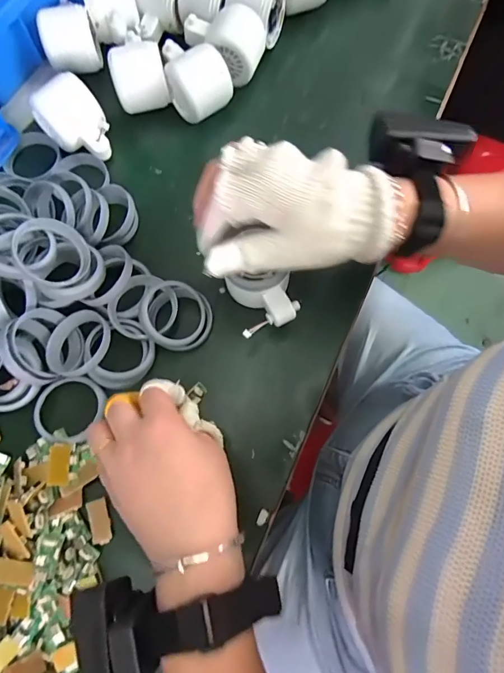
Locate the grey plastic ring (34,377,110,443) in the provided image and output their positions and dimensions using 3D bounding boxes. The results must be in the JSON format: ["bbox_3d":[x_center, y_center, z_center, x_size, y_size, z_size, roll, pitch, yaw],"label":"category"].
[{"bbox_3d":[-0.158,0.061,0.340,0.056,0.013,0.056,0,74,0],"label":"grey plastic ring"}]

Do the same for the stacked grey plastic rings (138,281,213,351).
[{"bbox_3d":[-0.068,-0.017,0.355,0.063,0.020,0.059,7,71,-21],"label":"stacked grey plastic rings"}]

